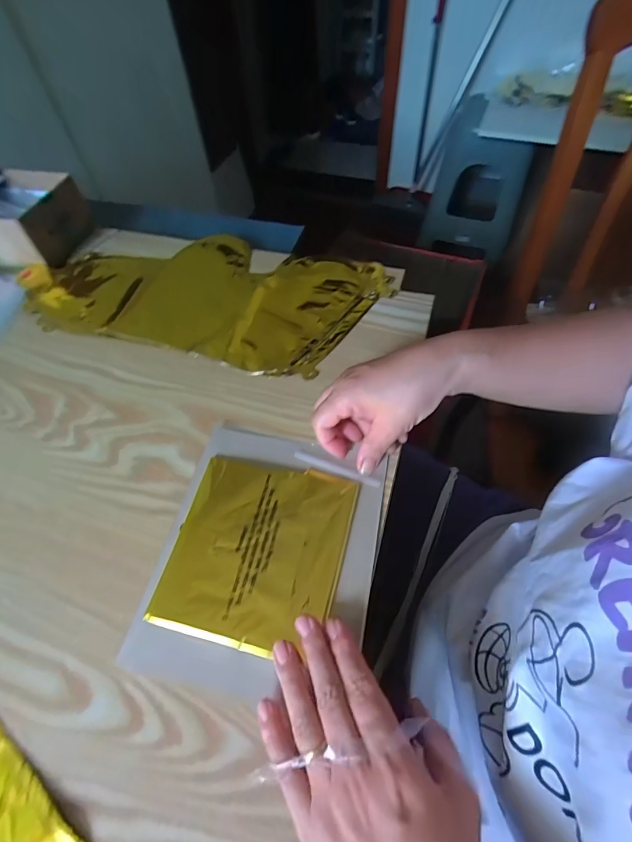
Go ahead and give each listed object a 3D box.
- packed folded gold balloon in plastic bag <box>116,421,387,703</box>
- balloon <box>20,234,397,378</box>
[{"bbox_3d":[-0.037,0.097,0.303,0.161,0.009,0.196,9,58,9],"label":"packed folded gold balloon in plastic bag"},{"bbox_3d":[-0.144,-0.166,0.475,0.426,0.011,0.203,14,59,13],"label":"balloon"}]

